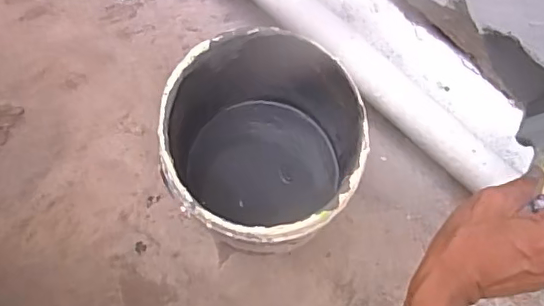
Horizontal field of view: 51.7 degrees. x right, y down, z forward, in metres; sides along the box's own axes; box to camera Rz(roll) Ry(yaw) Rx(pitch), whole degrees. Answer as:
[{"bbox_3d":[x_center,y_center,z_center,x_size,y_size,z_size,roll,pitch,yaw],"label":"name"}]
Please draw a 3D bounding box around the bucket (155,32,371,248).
[{"bbox_3d":[-0.006,0.005,0.542,0.167,0.187,0.180,1,73,-2],"label":"bucket"}]

